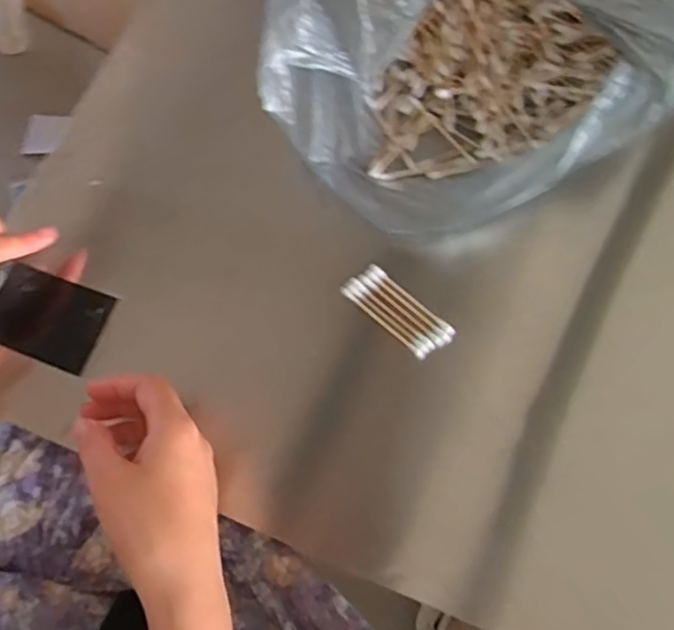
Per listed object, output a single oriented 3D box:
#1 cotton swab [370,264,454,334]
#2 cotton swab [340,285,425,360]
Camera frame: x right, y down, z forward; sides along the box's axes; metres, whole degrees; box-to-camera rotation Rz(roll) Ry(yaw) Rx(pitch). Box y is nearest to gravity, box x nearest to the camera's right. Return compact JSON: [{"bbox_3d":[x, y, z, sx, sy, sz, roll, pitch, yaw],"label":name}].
[{"bbox_3d":[0.053,-0.011,0.434,0.076,0.005,0.006,41,78,13],"label":"cotton swab"},{"bbox_3d":[0.031,0.005,0.430,0.075,0.005,0.005,40,78,13],"label":"cotton swab"}]

